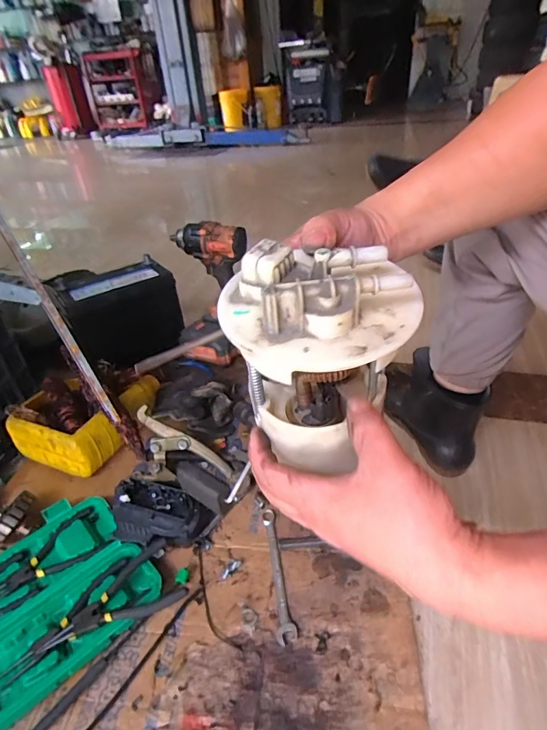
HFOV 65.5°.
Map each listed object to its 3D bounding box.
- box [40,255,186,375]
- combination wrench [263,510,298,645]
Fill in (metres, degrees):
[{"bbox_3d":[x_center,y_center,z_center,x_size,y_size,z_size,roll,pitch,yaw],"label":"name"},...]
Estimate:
[{"bbox_3d":[-0.329,-0.115,0.942,0.234,0.171,0.136,-21,39,-21],"label":"box"},{"bbox_3d":[0.006,0.266,0.557,0.022,0.007,0.170,-7,38,-5],"label":"combination wrench"}]

